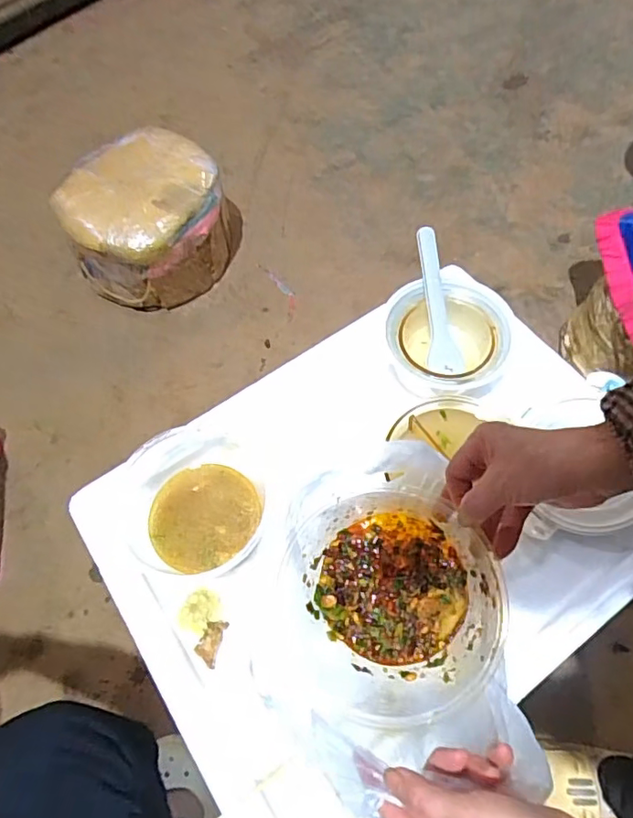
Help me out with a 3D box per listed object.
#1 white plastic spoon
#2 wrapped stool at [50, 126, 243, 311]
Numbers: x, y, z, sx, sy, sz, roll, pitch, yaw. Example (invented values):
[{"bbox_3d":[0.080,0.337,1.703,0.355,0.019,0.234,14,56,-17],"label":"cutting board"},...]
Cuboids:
[{"bbox_3d":[0.152,-0.137,0.697,0.040,0.022,0.187,-9,90,-5],"label":"white plastic spoon"},{"bbox_3d":[-0.360,-0.433,1.242,0.304,0.265,0.350,10,63,7],"label":"wrapped stool"}]

